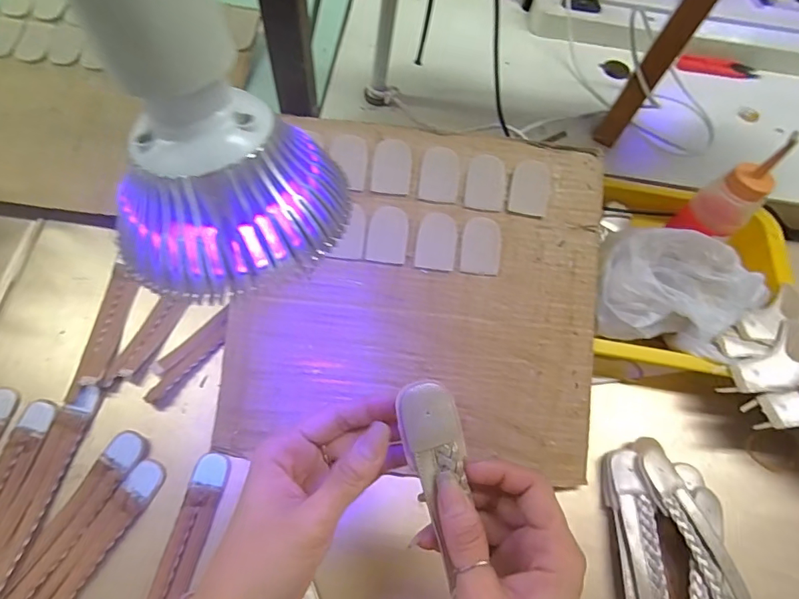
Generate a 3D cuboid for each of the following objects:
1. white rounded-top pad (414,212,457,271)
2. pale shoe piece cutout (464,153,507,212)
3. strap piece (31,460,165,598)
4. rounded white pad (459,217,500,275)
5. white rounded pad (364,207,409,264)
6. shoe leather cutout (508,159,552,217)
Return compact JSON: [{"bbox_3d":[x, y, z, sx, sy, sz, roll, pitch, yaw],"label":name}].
[{"bbox_3d":[0.031,-0.049,0.390,0.032,0.004,0.047,6,86,0],"label":"white rounded-top pad"},{"bbox_3d":[0.074,-0.099,0.393,0.032,0.004,0.048,7,87,1],"label":"pale shoe piece cutout"},{"bbox_3d":[-0.230,0.189,0.335,0.025,0.008,0.150,29,69,10],"label":"strap piece"},{"bbox_3d":[0.069,-0.045,0.390,0.032,0.004,0.047,5,88,-2],"label":"rounded white pad"},{"bbox_3d":[-0.009,-0.054,0.390,0.033,0.004,0.047,9,87,0],"label":"white rounded pad"},{"bbox_3d":[0.112,-0.096,0.396,0.032,0.004,0.048,10,85,0],"label":"shoe leather cutout"}]

